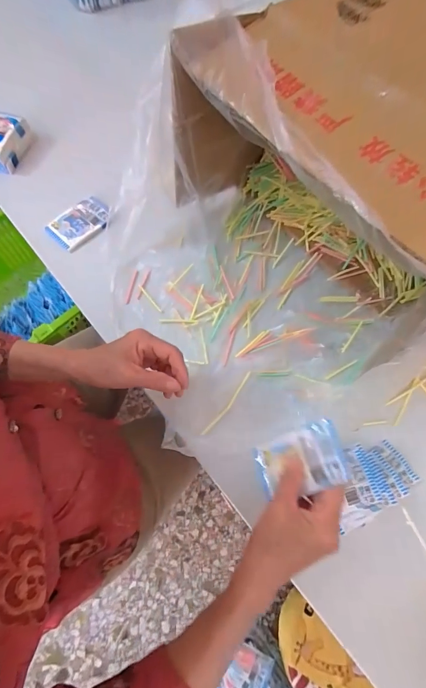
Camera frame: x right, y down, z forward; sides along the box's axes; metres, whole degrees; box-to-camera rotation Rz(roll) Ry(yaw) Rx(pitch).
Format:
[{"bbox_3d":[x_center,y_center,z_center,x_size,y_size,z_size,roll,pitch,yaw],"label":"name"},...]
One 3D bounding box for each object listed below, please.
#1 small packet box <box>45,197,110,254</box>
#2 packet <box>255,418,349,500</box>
[{"bbox_3d":[-0.229,-0.210,0.589,0.075,0.016,0.106,41,72,13],"label":"small packet box"},{"bbox_3d":[0.091,0.130,0.364,0.018,0.099,0.064,26,41,-38],"label":"packet"}]

